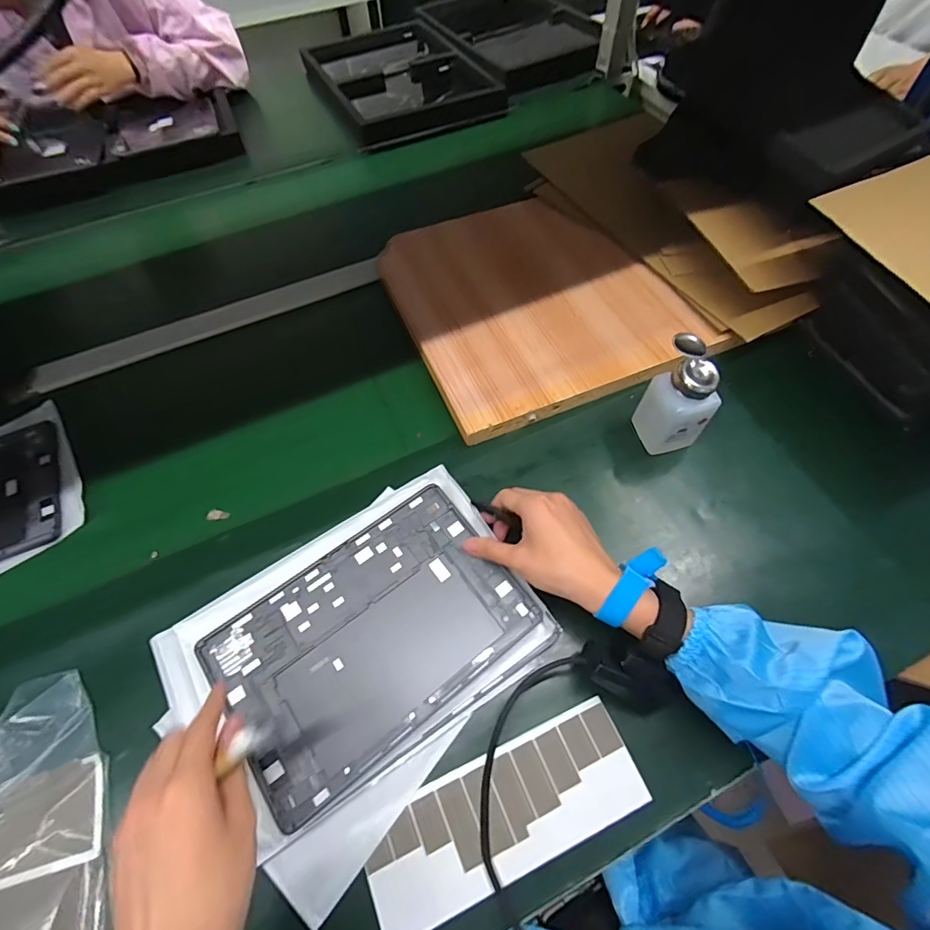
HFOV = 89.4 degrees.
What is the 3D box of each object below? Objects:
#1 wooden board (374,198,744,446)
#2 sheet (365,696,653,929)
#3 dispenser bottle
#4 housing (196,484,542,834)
[{"bbox_3d":[0.086,-0.219,0.605,0.328,0.017,0.342,-21,62,-9],"label":"wooden board"},{"bbox_3d":[0.032,0.269,0.365,0.214,0.004,0.079,-21,62,-11],"label":"sheet"},{"bbox_3d":[0.213,-0.063,0.481,0.053,0.112,0.071,-24,63,-12],"label":"dispenser bottle"},{"bbox_3d":[-0.080,0.144,0.413,0.250,0.011,0.167,-34,65,-17],"label":"housing"}]

